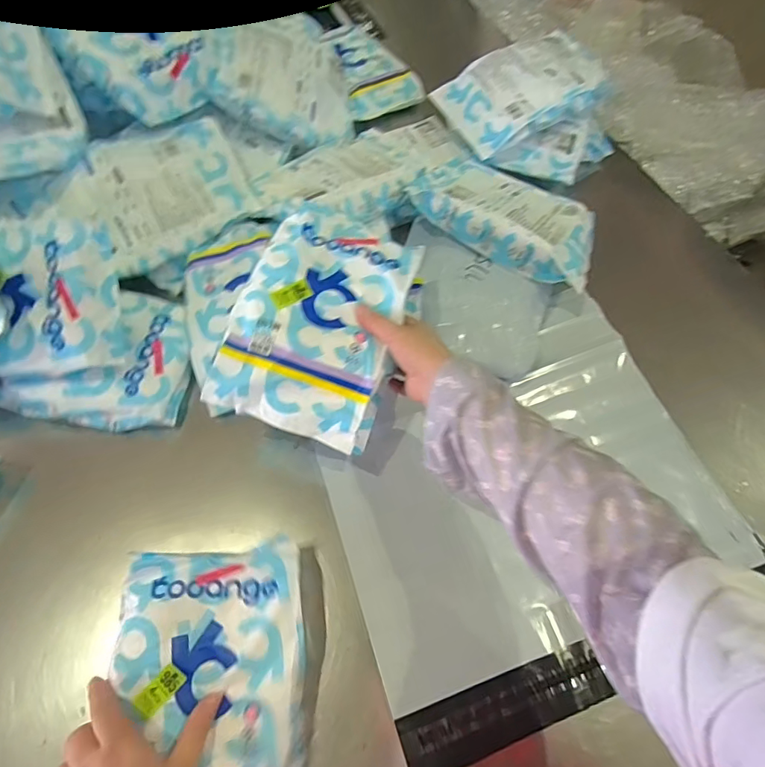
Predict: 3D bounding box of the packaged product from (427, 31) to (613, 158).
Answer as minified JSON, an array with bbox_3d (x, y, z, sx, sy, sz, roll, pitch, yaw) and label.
[{"bbox_3d":[0.225,-0.481,0.758,0.240,0.034,0.173,-29,68,2],"label":"packaged product"}]

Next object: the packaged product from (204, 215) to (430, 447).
[{"bbox_3d":[-0.070,-0.072,0.513,0.172,0.031,0.248,17,75,-1],"label":"packaged product"}]

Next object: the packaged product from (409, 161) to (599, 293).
[{"bbox_3d":[0.189,-0.260,0.682,0.287,0.047,0.182,33,66,14],"label":"packaged product"}]

